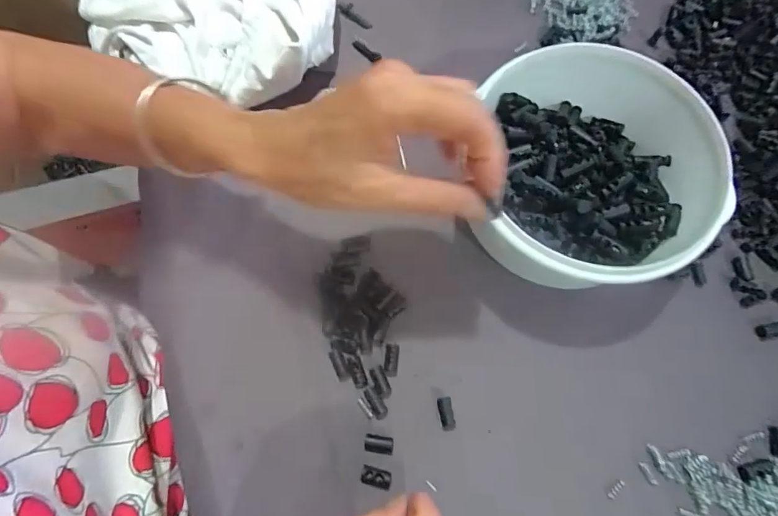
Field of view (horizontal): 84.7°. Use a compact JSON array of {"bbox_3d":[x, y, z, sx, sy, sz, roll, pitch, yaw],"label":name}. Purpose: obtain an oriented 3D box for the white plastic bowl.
[{"bbox_3d":[0.128,-0.055,0.297,0.149,0.073,0.160,-3,72,-3],"label":"white plastic bowl"}]

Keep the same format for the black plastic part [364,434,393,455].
[{"bbox_3d":[-0.007,0.121,0.278,0.019,0.008,0.011,9,72,1],"label":"black plastic part"}]

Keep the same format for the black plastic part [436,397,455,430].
[{"bbox_3d":[0.039,0.106,0.290,0.010,0.014,0.021,-12,73,-6],"label":"black plastic part"}]

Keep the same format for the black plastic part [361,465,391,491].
[{"bbox_3d":[-0.008,0.140,0.272,0.019,0.007,0.011,16,72,3],"label":"black plastic part"}]

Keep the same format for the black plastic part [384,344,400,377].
[{"bbox_3d":[0.002,0.070,0.293,0.009,0.008,0.021,6,72,0],"label":"black plastic part"}]

